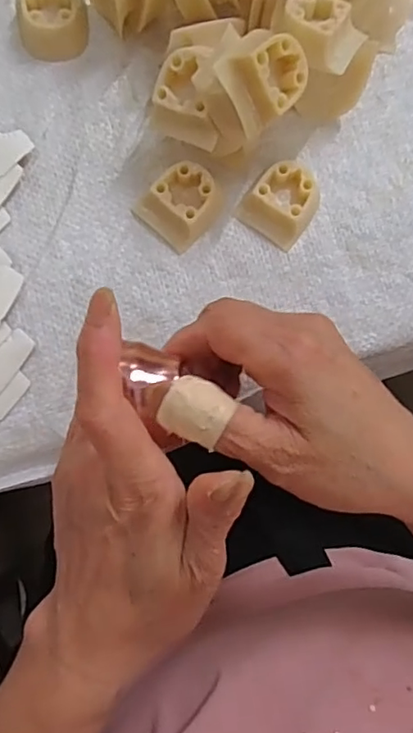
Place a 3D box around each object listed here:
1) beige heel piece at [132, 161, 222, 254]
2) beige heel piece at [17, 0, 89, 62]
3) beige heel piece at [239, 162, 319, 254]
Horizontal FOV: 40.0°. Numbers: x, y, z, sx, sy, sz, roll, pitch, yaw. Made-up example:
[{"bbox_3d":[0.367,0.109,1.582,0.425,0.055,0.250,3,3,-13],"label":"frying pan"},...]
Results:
[{"bbox_3d":[-0.014,-0.091,0.312,0.035,0.016,0.042,40,82,1],"label":"beige heel piece"},{"bbox_3d":[-0.086,-0.194,0.319,0.036,0.018,0.036,-3,83,-5],"label":"beige heel piece"},{"bbox_3d":[0.043,-0.092,0.318,0.035,0.017,0.039,37,81,1],"label":"beige heel piece"}]

